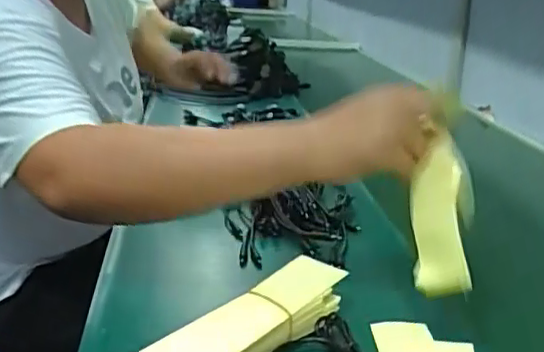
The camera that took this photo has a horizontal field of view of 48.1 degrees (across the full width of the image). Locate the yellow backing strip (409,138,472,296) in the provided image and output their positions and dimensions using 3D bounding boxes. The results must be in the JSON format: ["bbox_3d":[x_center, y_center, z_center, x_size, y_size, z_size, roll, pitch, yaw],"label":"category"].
[{"bbox_3d":[0.143,0.042,0.525,0.037,0.120,0.049,0,-3,-9],"label":"yellow backing strip"}]

